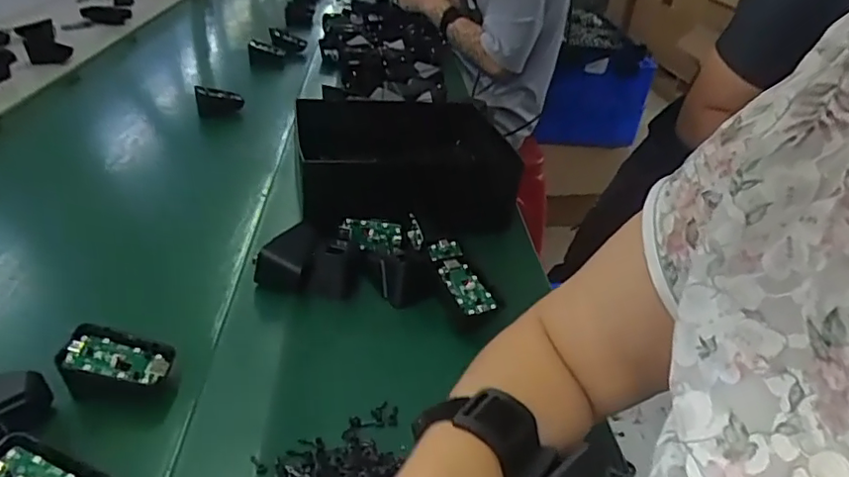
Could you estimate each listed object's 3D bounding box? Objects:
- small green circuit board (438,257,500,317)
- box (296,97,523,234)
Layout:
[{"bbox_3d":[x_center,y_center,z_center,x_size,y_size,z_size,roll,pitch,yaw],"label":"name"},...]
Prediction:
[{"bbox_3d":[0.038,0.042,0.502,0.033,0.006,0.062,-10,48,-23],"label":"small green circuit board"},{"bbox_3d":[-0.023,-0.094,0.693,0.242,0.097,0.187,-1,25,-12],"label":"box"}]

